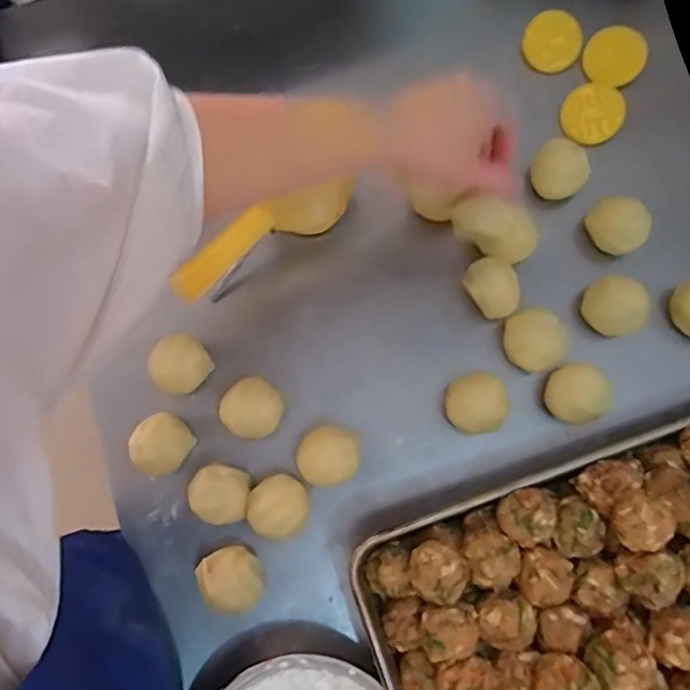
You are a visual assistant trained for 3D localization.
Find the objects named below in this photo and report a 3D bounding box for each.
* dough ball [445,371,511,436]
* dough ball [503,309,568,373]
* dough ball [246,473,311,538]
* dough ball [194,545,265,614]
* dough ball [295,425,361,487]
[{"bbox_3d":[0.119,0.056,0.524,0.051,0.055,0.054,0,80,1],"label":"dough ball"},{"bbox_3d":[0.174,-0.003,0.531,0.049,0.045,0.056,-30,81,-5],"label":"dough ball"},{"bbox_3d":[-0.059,0.144,0.506,0.052,0.044,0.051,0,80,1],"label":"dough ball"},{"bbox_3d":[-0.098,0.205,0.501,0.051,0.044,0.053,0,80,1],"label":"dough ball"},{"bbox_3d":[-0.014,0.100,0.517,0.055,0.044,0.051,0,80,1],"label":"dough ball"}]

